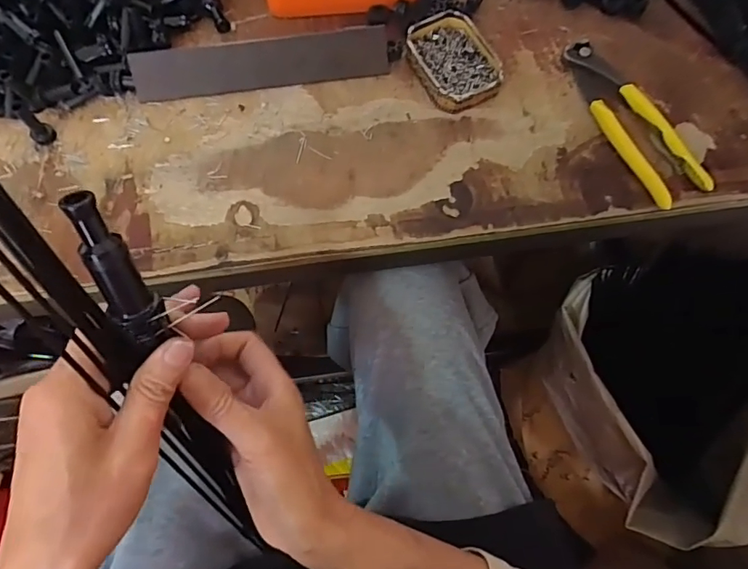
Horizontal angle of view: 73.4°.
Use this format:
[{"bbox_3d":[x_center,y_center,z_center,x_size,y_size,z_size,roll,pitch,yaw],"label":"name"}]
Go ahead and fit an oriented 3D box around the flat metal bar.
[{"bbox_3d":[-0.097,-0.190,0.435,0.217,0.004,0.038,-7,115,-2],"label":"flat metal bar"}]

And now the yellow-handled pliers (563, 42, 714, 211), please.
[{"bbox_3d":[0.209,-0.137,0.415,0.045,0.021,0.162,-23,72,-8],"label":"yellow-handled pliers"}]

